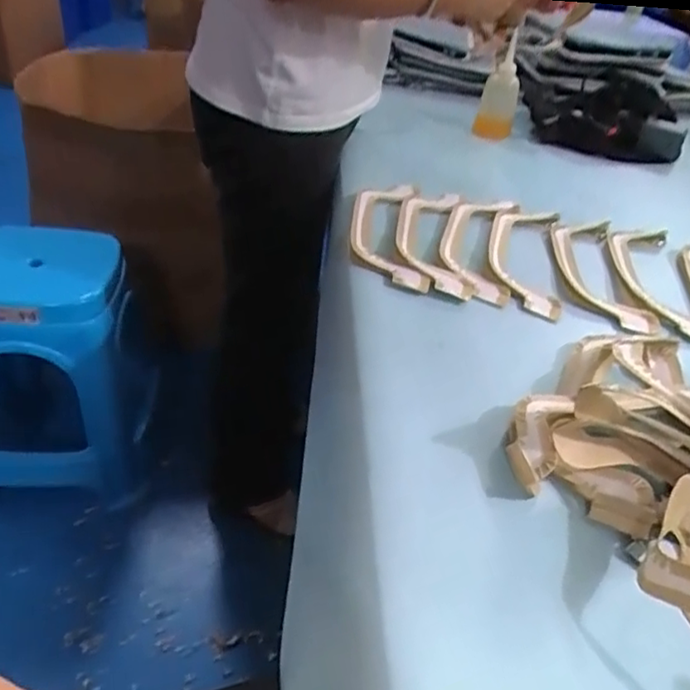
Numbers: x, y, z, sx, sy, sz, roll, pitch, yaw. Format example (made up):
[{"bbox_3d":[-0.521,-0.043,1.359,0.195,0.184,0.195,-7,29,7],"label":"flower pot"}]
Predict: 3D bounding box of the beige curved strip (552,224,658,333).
[{"bbox_3d":[0.292,-0.091,0.728,0.079,0.015,0.240,9,35,1],"label":"beige curved strip"}]

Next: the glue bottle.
[{"bbox_3d":[0.269,-0.438,1.090,0.063,0.174,0.063,13,35,8],"label":"glue bottle"}]

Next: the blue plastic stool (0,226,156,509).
[{"bbox_3d":[-0.554,0.036,1.187,0.330,0.460,0.276,3,35,-7],"label":"blue plastic stool"}]

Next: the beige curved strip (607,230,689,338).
[{"bbox_3d":[0.361,-0.084,0.734,0.087,0.014,0.262,11,35,5],"label":"beige curved strip"}]

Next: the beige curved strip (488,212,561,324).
[{"bbox_3d":[0.209,-0.107,0.735,0.080,0.016,0.252,14,35,8],"label":"beige curved strip"}]

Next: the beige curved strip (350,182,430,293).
[{"bbox_3d":[0.048,-0.136,0.740,0.080,0.016,0.250,6,35,-3],"label":"beige curved strip"}]

